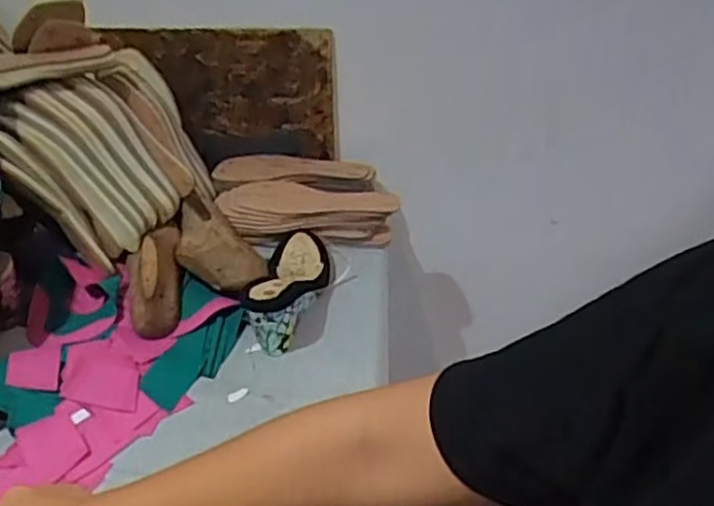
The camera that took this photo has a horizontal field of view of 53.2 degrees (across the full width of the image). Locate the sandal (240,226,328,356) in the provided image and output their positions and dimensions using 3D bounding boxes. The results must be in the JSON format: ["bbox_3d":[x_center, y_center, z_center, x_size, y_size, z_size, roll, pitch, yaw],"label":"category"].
[{"bbox_3d":[-0.082,0.026,0.916,0.074,0.079,0.230,3,36,7],"label":"sandal"}]

